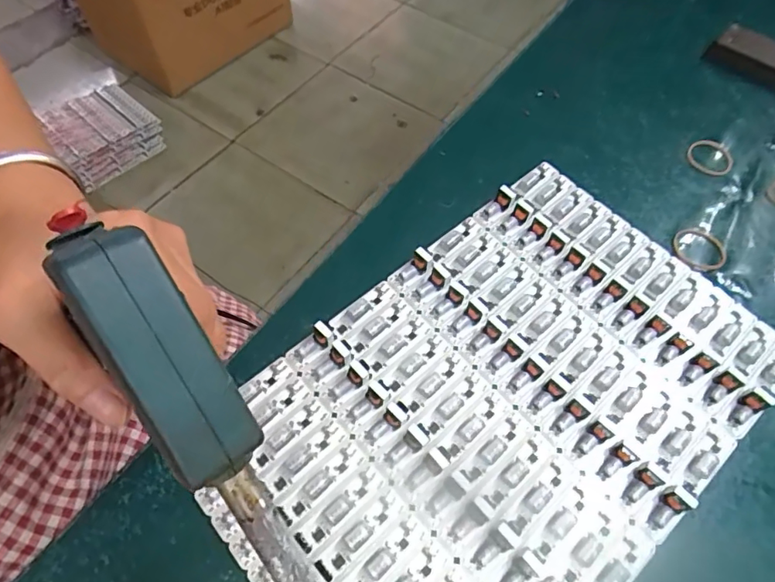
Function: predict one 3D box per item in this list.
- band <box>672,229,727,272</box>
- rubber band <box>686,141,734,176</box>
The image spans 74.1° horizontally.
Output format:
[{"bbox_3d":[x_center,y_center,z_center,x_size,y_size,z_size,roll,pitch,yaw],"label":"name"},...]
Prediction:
[{"bbox_3d":[0.198,-0.026,0.325,0.033,0.004,0.031,23,62,10],"label":"band"},{"bbox_3d":[0.232,-0.096,0.368,0.031,0.007,0.032,1,60,-2],"label":"rubber band"}]

